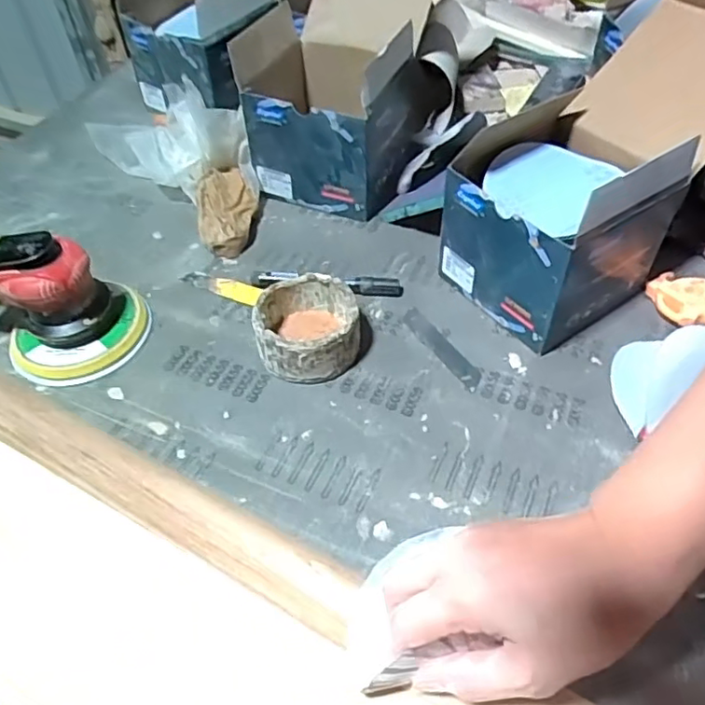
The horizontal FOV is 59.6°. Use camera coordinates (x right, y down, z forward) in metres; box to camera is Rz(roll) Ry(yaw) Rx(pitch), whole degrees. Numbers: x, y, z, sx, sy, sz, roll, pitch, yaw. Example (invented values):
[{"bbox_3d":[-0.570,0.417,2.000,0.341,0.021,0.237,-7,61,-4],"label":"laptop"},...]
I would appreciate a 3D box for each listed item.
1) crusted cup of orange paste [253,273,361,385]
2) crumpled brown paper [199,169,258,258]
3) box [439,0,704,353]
[{"bbox_3d":[-0.038,-0.019,0.495,0.078,0.048,0.083,-1,49,1],"label":"crusted cup of orange paste"},{"bbox_3d":[-0.126,-0.141,0.613,0.054,0.034,0.103,-6,49,-3],"label":"crumpled brown paper"},{"bbox_3d":[0.206,-0.145,0.503,0.238,0.191,0.129,-28,54,-21],"label":"box"}]

